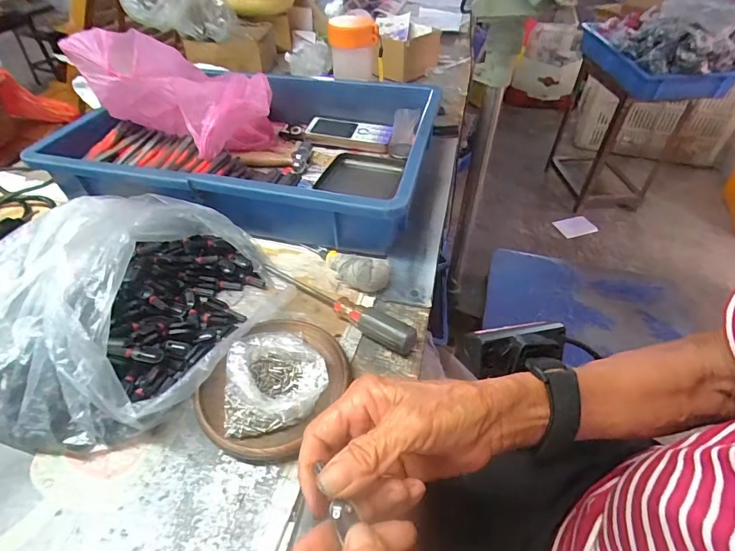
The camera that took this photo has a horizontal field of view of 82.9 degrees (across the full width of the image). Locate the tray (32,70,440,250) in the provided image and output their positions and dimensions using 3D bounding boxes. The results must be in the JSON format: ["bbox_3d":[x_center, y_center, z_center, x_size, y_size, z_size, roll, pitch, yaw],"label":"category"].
[{"bbox_3d":[-0.129,-0.168,0.526,0.404,0.082,0.286,10,45,10],"label":"tray"}]

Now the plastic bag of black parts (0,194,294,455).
[{"bbox_3d":[-0.203,0.020,0.341,0.188,0.088,0.228,18,47,18],"label":"plastic bag of black parts"}]

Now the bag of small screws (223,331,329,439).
[{"bbox_3d":[-0.071,0.078,0.318,0.078,0.039,0.076,-12,46,-12],"label":"bag of small screws"}]

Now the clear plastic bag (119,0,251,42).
[{"bbox_3d":[-0.322,-0.483,0.724,0.191,0.112,0.091,-9,46,-10],"label":"clear plastic bag"}]

